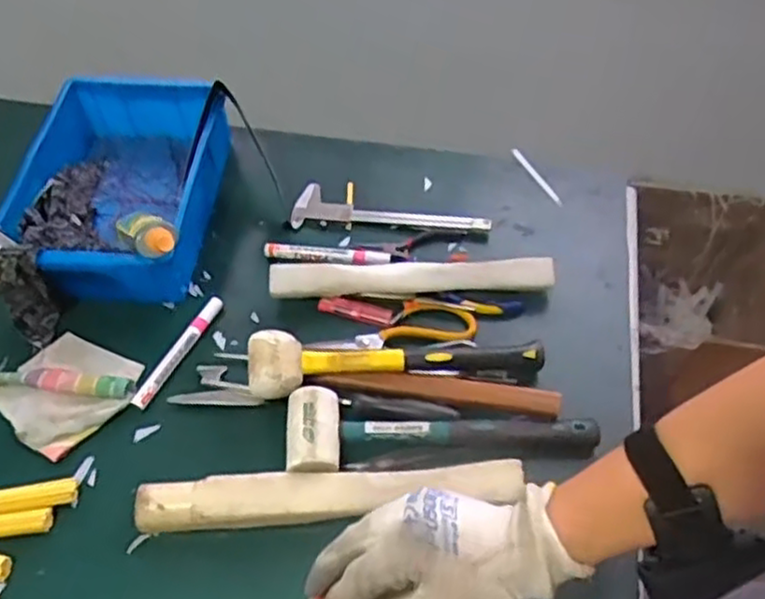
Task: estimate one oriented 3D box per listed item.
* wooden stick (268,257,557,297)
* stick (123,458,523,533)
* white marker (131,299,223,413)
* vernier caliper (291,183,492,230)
[{"bbox_3d":[0.032,-0.022,0.764,0.292,0.037,0.026,-3,53,0],"label":"wooden stick"},{"bbox_3d":[-0.046,0.168,0.636,0.331,0.026,0.045,-5,53,-2],"label":"stick"},{"bbox_3d":[-0.208,0.051,0.739,0.018,0.013,0.139,21,56,17],"label":"white marker"},{"bbox_3d":[0.009,-0.110,0.851,0.228,0.011,0.061,2,53,4],"label":"vernier caliper"}]

